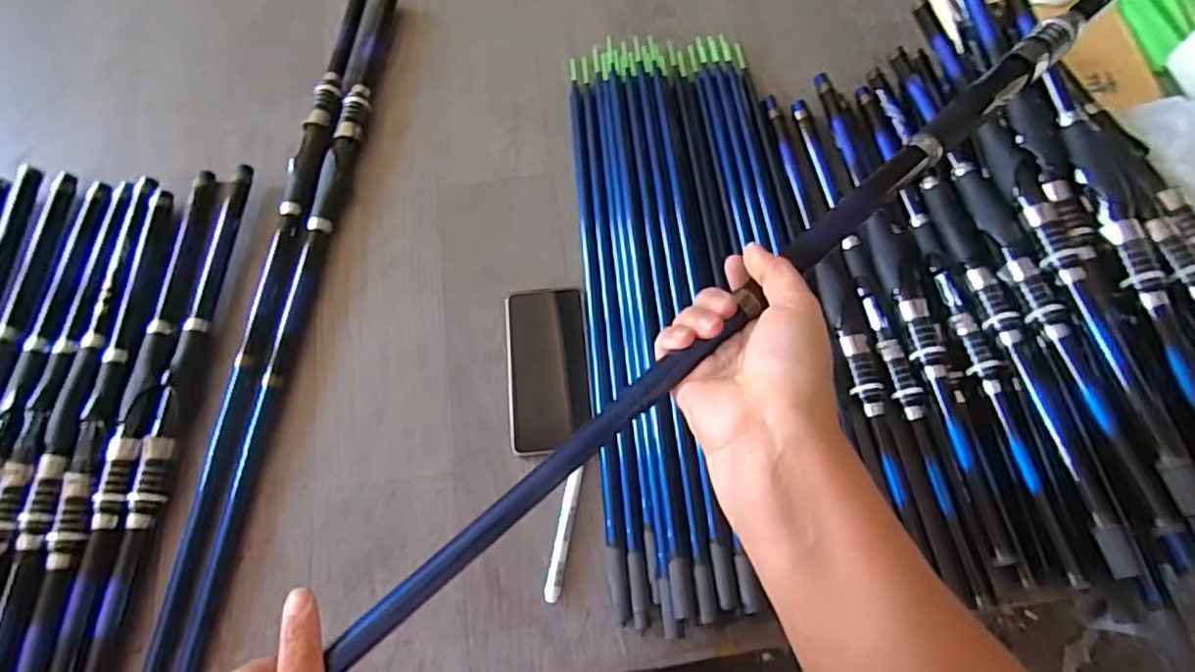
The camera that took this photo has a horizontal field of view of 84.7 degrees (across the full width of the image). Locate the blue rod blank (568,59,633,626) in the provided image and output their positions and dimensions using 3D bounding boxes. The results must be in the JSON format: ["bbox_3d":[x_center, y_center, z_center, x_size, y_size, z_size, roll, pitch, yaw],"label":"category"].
[{"bbox_3d":[-0.004,-0.044,0.637,0.017,0.020,0.586,-5,66,-1],"label":"blue rod blank"}]

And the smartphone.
[{"bbox_3d":[-0.046,0.027,0.610,0.076,0.011,0.164,-4,66,0],"label":"smartphone"}]

